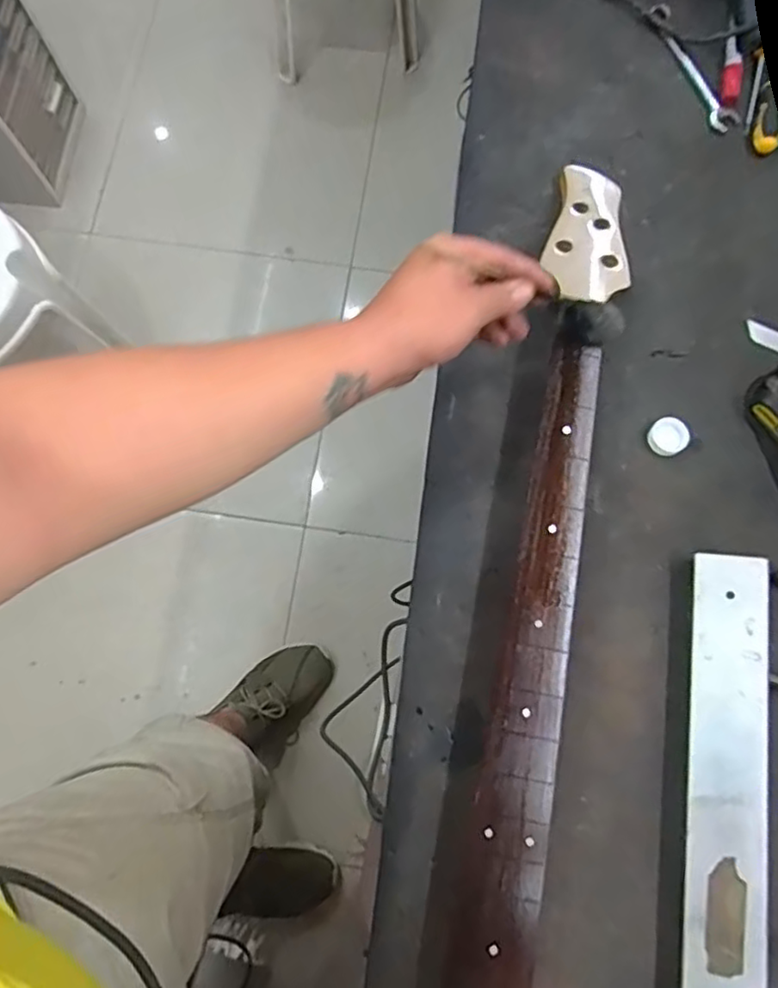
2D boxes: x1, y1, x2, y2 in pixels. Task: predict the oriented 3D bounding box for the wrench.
[{"bbox_3d":[0.303,-0.429,0.652,0.028,0.015,0.152,-25,76,-6],"label":"wrench"}]

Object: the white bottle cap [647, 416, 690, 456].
[{"bbox_3d":[0.238,-0.049,0.551,0.031,0.011,0.030,0,75,0],"label":"white bottle cap"}]

